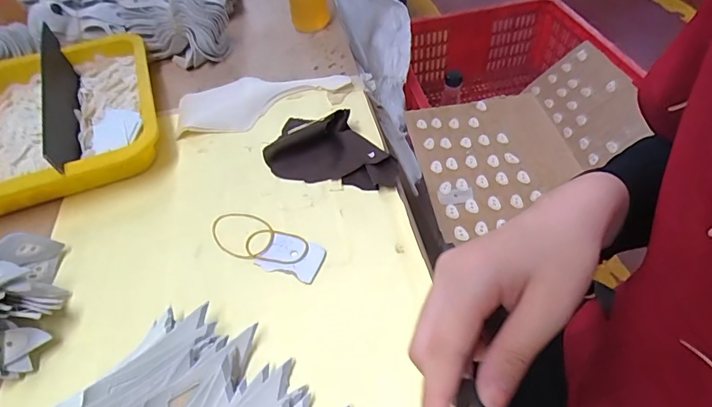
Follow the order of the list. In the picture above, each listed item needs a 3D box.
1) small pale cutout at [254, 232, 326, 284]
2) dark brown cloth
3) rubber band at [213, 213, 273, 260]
[{"bbox_3d":[-0.053,0.043,0.368,0.053,0.004,0.037,16,52,18],"label":"small pale cutout"},{"bbox_3d":[-0.021,-0.058,0.444,0.130,0.033,0.087,8,50,12],"label":"dark brown cloth"},{"bbox_3d":[-0.099,0.025,0.386,0.061,0.006,0.046,30,57,27],"label":"rubber band"}]

